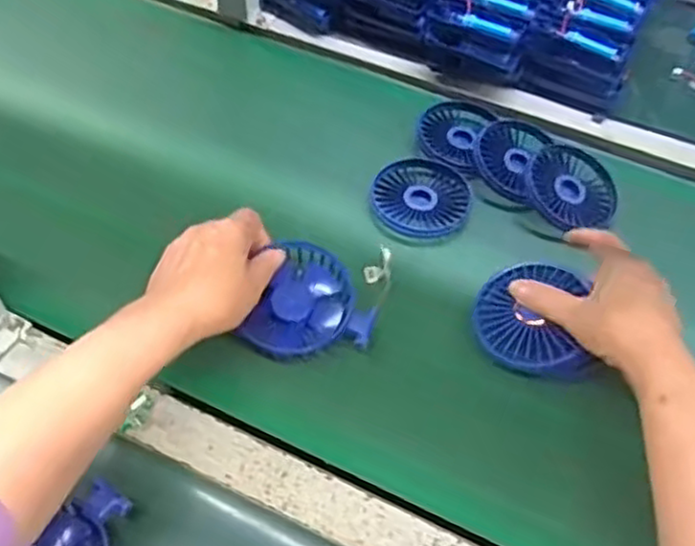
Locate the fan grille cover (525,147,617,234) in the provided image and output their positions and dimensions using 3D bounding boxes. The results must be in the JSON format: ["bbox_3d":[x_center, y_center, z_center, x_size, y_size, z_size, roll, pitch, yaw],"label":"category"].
[{"bbox_3d":[0.196,-0.072,0.621,0.082,0.013,0.071,33,74,-1],"label":"fan grille cover"}]

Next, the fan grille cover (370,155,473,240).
[{"bbox_3d":[0.066,-0.069,0.621,0.084,0.013,0.084,15,52,10],"label":"fan grille cover"}]

